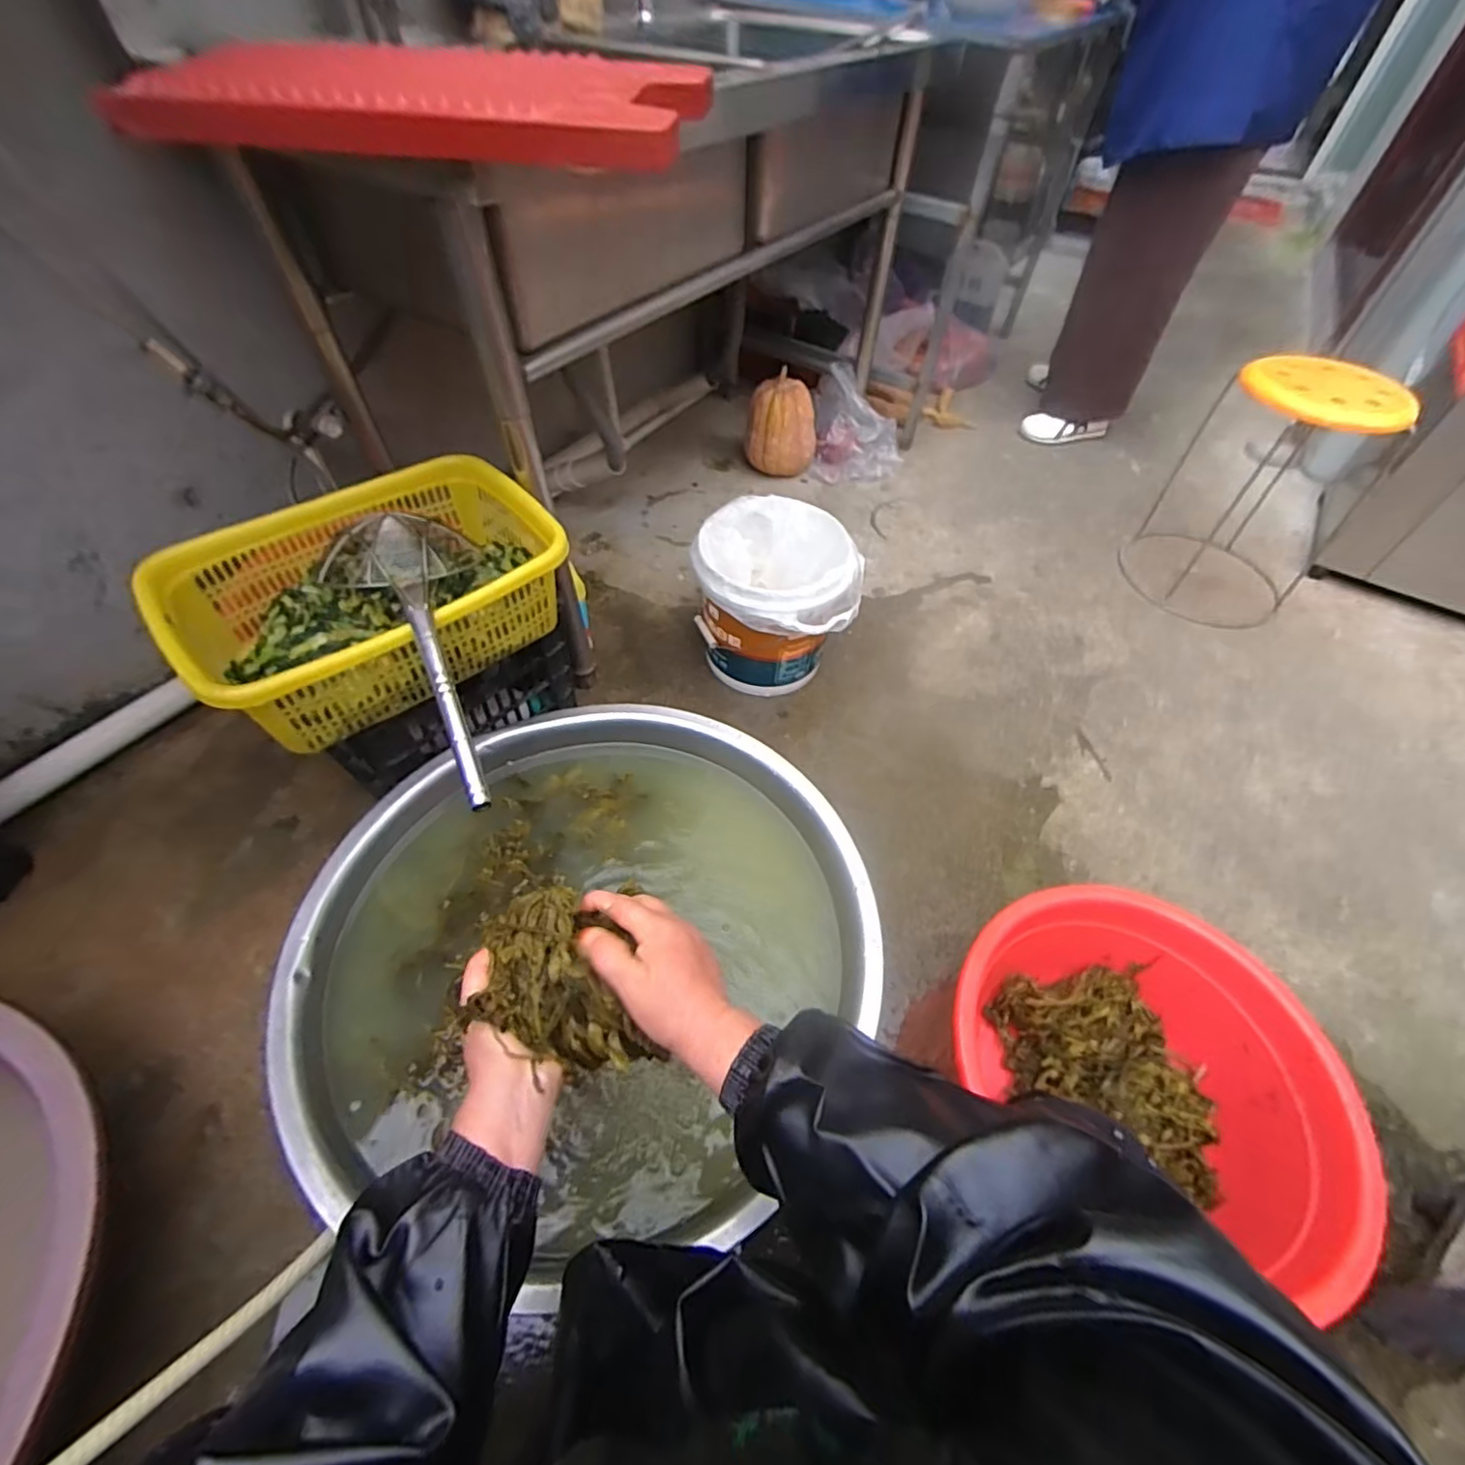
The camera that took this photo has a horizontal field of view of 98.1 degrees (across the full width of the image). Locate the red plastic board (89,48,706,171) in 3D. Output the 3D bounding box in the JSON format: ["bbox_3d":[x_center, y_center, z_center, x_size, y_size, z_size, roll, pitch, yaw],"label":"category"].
[{"bbox_3d":[-0.277,-0.574,0.578,0.479,0.034,0.230,8,51,3],"label":"red plastic board"}]

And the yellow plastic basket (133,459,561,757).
[{"bbox_3d":[-0.444,-0.175,0.803,0.426,0.145,0.283,-29,59,-24],"label":"yellow plastic basket"}]

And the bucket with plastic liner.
[{"bbox_3d":[0.070,-0.230,1.166,0.261,0.273,0.269,1,53,-1],"label":"bucket with plastic liner"}]

